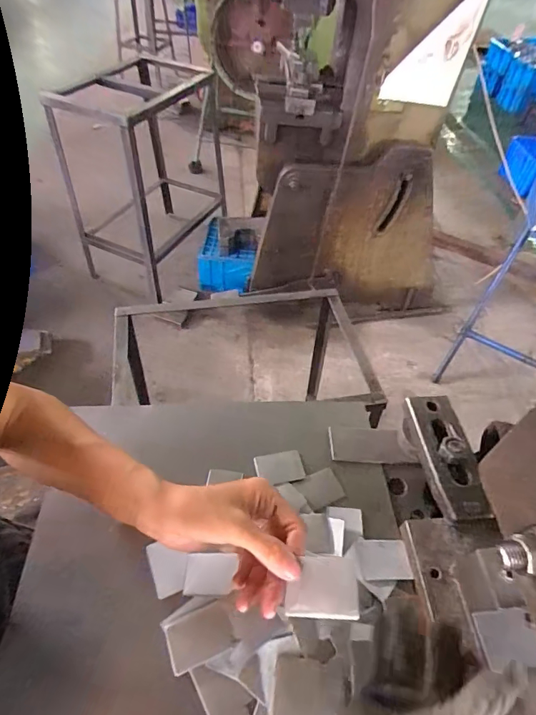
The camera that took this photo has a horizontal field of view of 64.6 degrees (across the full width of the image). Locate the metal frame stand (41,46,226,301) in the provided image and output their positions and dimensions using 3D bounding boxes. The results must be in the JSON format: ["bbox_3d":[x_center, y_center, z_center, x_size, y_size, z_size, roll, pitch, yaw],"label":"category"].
[{"bbox_3d":[-0.469,-0.681,1.665,0.427,0.731,0.621,18,51,12],"label":"metal frame stand"}]

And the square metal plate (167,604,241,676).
[{"bbox_3d":[-0.056,0.227,0.345,0.050,0.004,0.034,-19,52,-18],"label":"square metal plate"}]

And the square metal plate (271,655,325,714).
[{"bbox_3d":[0.022,0.257,0.321,0.037,0.004,0.049,3,45,11],"label":"square metal plate"}]

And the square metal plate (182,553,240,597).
[{"bbox_3d":[-0.052,0.191,0.374,0.043,0.004,0.034,-2,53,8],"label":"square metal plate"}]

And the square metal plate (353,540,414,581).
[{"bbox_3d":[0.106,0.187,0.392,0.048,0.004,0.035,3,48,-8],"label":"square metal plate"}]

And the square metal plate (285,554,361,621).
[{"bbox_3d":[0.035,0.152,0.281,0.047,0.004,0.036,-1,64,8],"label":"square metal plate"}]

